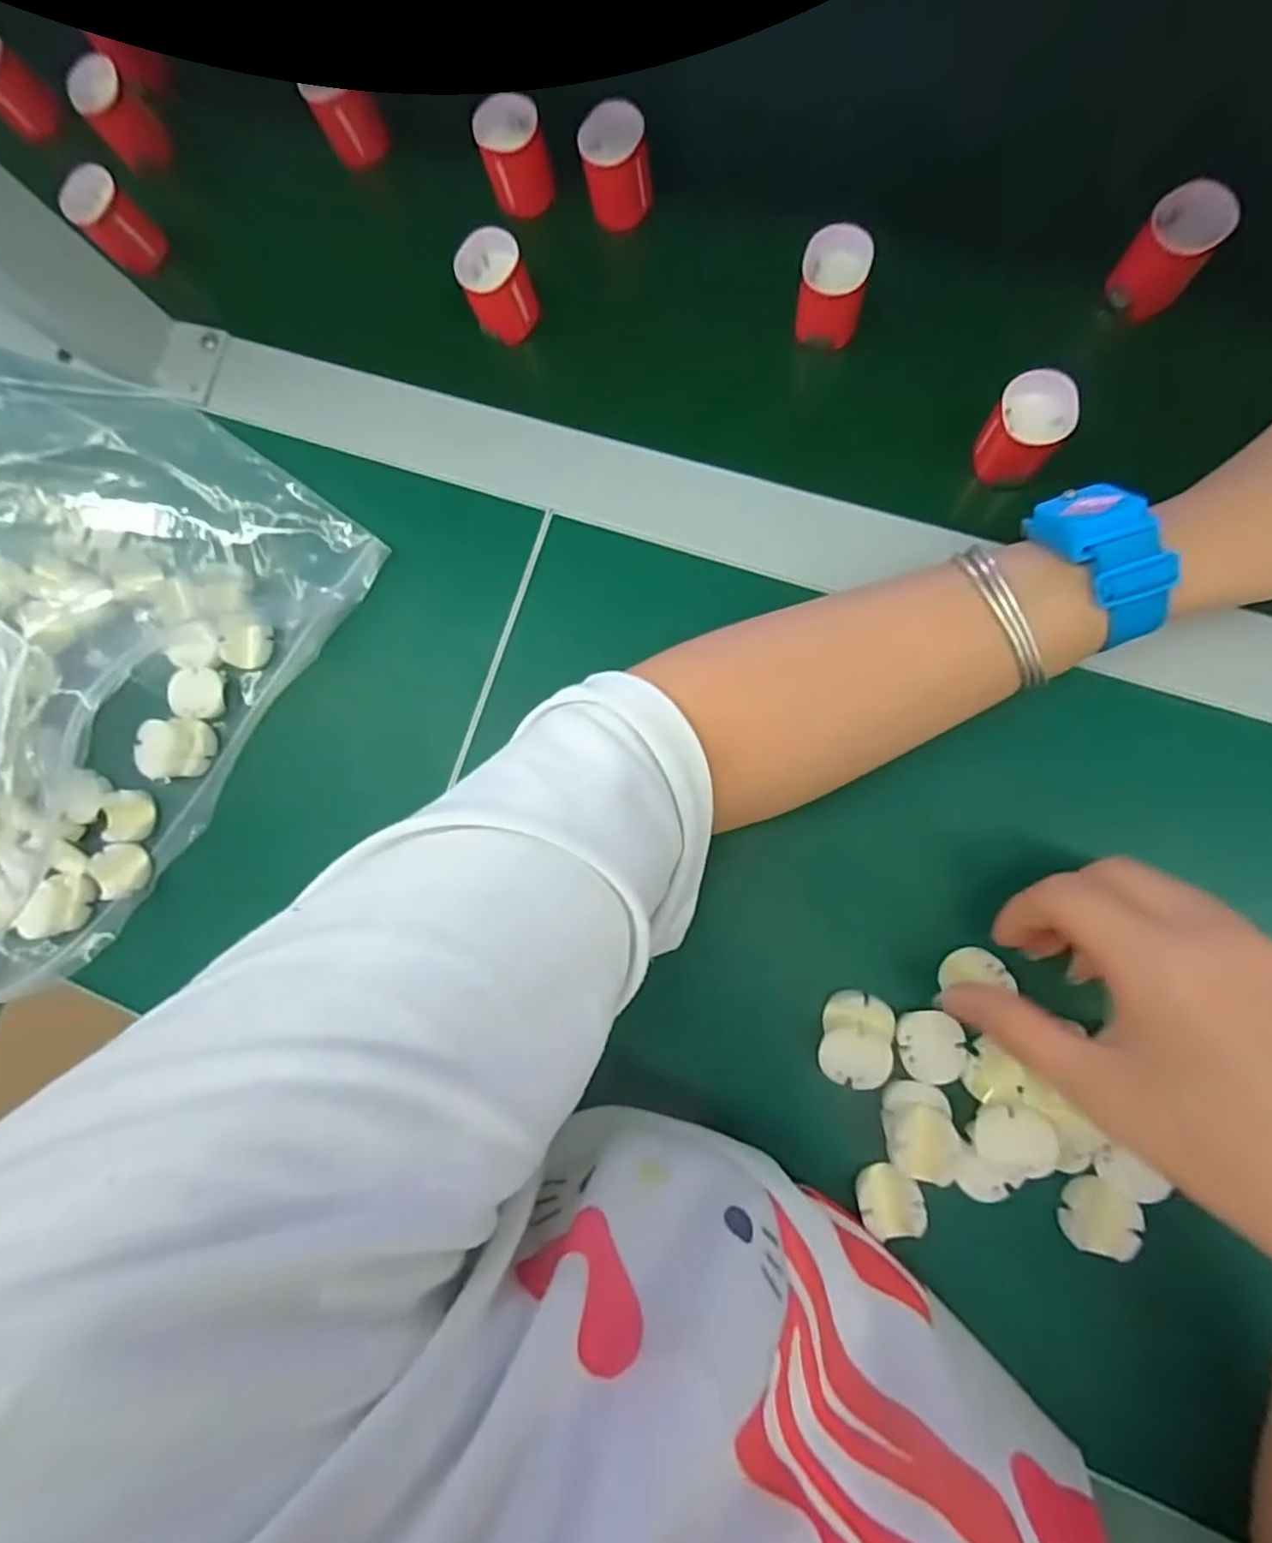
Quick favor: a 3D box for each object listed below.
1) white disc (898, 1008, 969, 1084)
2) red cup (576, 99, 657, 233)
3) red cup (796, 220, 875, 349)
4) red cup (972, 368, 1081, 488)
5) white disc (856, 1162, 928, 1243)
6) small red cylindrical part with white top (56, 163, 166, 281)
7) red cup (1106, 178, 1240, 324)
[{"bbox_3d":[0.118,0.110,0.271,0.025,0.004,0.027,-1,85,8],"label":"white disc"},{"bbox_3d":[-0.009,-0.285,0.321,0.030,0.034,0.028,-1,85,8],"label":"red cup"},{"bbox_3d":[0.087,-0.214,0.301,0.028,0.033,0.028,-1,85,8],"label":"red cup"},{"bbox_3d":[0.161,-0.142,0.284,0.030,0.034,0.028,-1,85,8],"label":"red cup"},{"bbox_3d":[0.102,0.172,0.276,0.024,0.012,0.028,-17,83,6],"label":"white disc"},{"bbox_3d":[-0.278,-0.293,0.362,0.028,0.034,0.031,-37,81,3],"label":"small red cylindrical part with white top"},{"bbox_3d":[0.219,-0.213,0.280,0.027,0.033,0.031,35,91,9],"label":"red cup"}]

